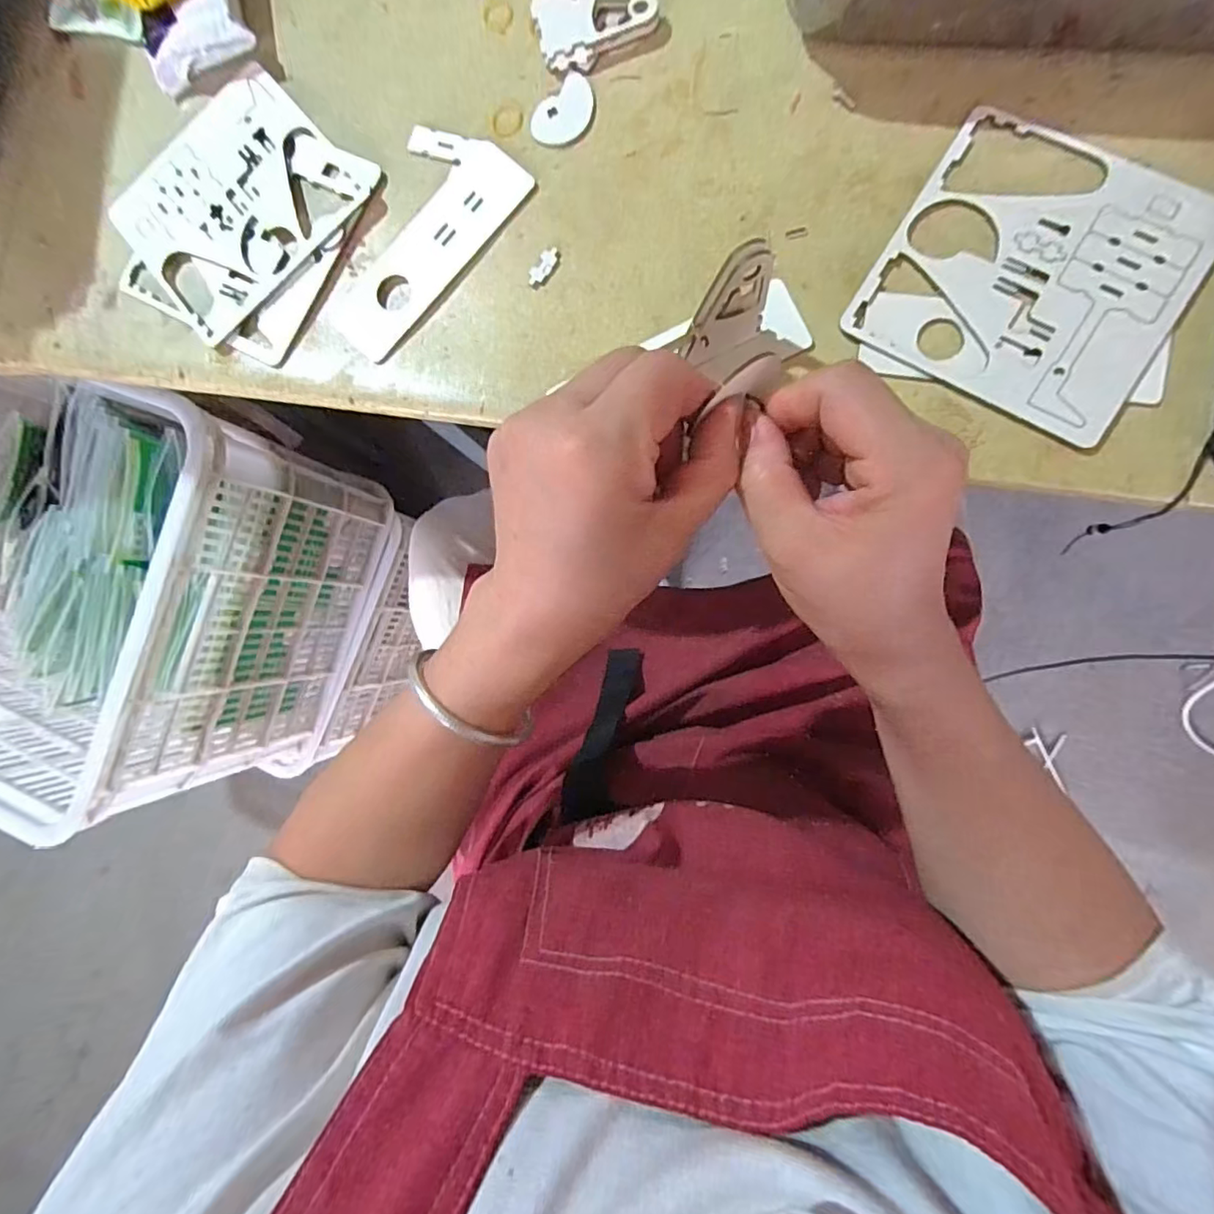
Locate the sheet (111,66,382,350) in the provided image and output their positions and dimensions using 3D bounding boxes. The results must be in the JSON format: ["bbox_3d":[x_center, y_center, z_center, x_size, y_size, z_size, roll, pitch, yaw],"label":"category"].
[{"bbox_3d":[-0.243,-0.266,0.377,0.148,0.006,0.136,-42,83,6],"label":"sheet"}]

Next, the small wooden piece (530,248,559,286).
[{"bbox_3d":[-0.038,-0.203,0.346,0.010,0.004,0.025,36,95,8],"label":"small wooden piece"}]

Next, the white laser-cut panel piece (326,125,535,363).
[{"bbox_3d":[-0.121,-0.228,0.357,0.081,0.005,0.146,43,96,8],"label":"white laser-cut panel piece"}]

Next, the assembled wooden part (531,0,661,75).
[{"bbox_3d":[-0.008,-0.344,0.346,0.075,0.010,0.044,5,90,9],"label":"assembled wooden part"}]

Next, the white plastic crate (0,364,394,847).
[{"bbox_3d":[-0.682,-0.061,0.707,0.649,0.312,0.405,18,89,10],"label":"white plastic crate"}]

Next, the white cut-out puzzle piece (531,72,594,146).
[{"bbox_3d":[-0.025,-0.299,0.350,0.031,0.004,0.044,45,96,7],"label":"white cut-out puzzle piece"}]

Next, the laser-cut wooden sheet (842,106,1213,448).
[{"bbox_3d":[0.223,-0.175,0.302,0.143,0.004,0.141,32,91,11],"label":"laser-cut wooden sheet"}]

